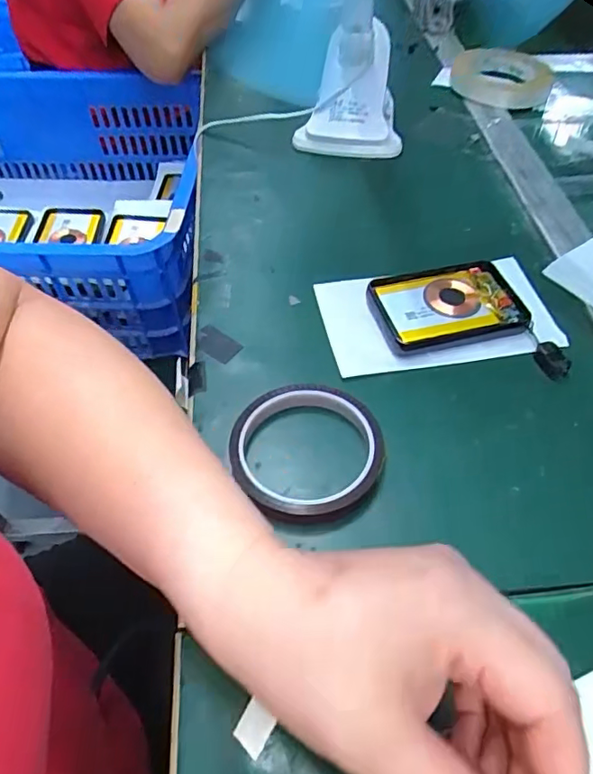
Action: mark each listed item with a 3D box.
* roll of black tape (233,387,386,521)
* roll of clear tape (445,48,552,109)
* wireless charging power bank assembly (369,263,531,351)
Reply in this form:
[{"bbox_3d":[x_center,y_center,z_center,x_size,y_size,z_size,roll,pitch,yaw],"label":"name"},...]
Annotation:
[{"bbox_3d":[0.006,0.039,0.335,0.093,0.015,0.089,-1,52,1],"label":"roll of black tape"},{"bbox_3d":[0.236,-0.353,0.623,0.105,0.025,0.109,-1,52,1],"label":"roll of clear tape"},{"bbox_3d":[0.115,-0.062,0.410,0.103,0.013,0.069,-11,52,-6],"label":"wireless charging power bank assembly"}]

